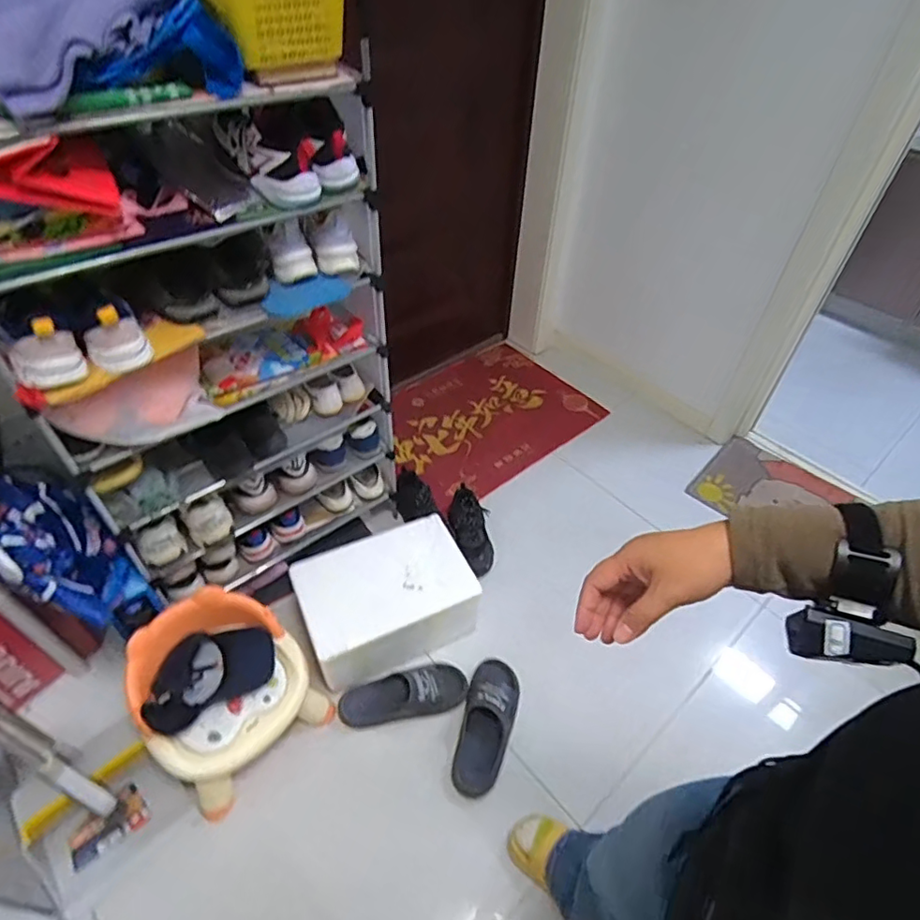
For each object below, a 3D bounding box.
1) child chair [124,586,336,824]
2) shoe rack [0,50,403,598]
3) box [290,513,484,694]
[{"bbox_3d":[-0.493,0.490,1.191,0.325,0.312,0.284,-34,56,-30],"label":"child chair"},{"bbox_3d":[-0.454,-0.150,1.150,0.247,1.032,0.656,30,52,25],"label":"shoe rack"},{"bbox_3d":[-0.177,0.349,1.414,0.412,0.189,0.274,-19,49,-19],"label":"box"}]

